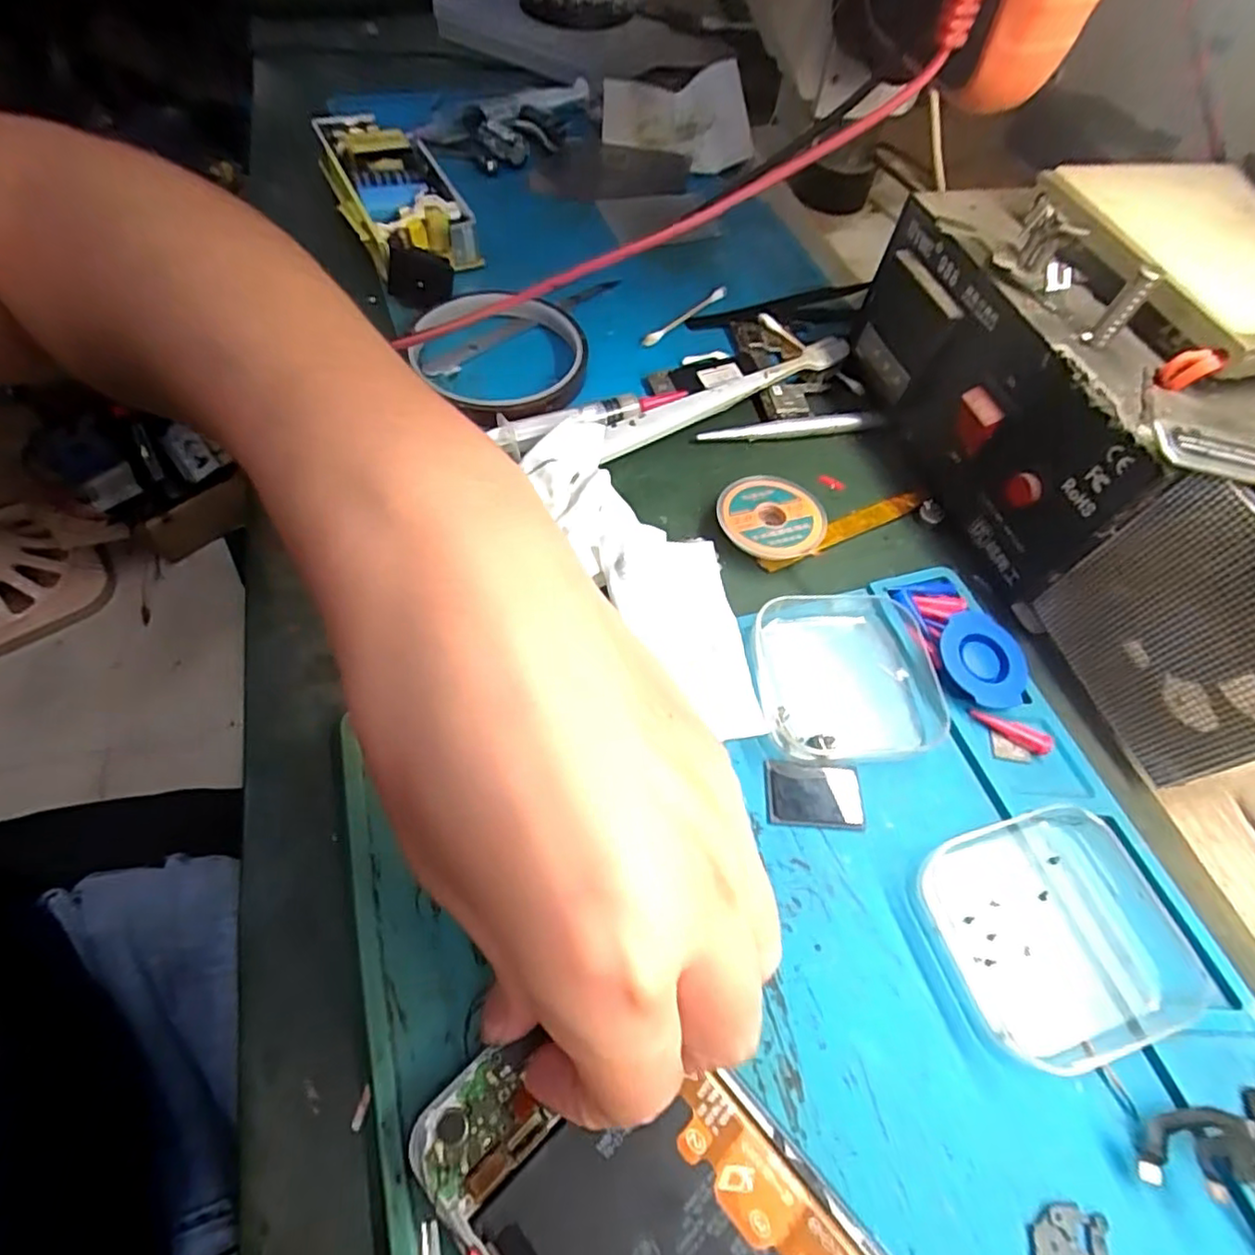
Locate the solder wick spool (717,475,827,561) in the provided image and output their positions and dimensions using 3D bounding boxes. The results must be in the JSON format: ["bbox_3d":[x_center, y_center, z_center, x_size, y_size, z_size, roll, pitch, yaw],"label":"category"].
[{"bbox_3d":[0.061,-0.047,0.273,0.044,0.012,0.041,2,58,-4],"label":"solder wick spool"}]

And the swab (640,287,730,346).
[{"bbox_3d":[0.032,-0.168,0.342,0.006,0.005,0.069,39,64,18],"label":"swab"}]

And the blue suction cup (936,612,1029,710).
[{"bbox_3d":[0.132,0.013,0.237,0.034,0.012,0.034,2,58,-4],"label":"blue suction cup"}]

